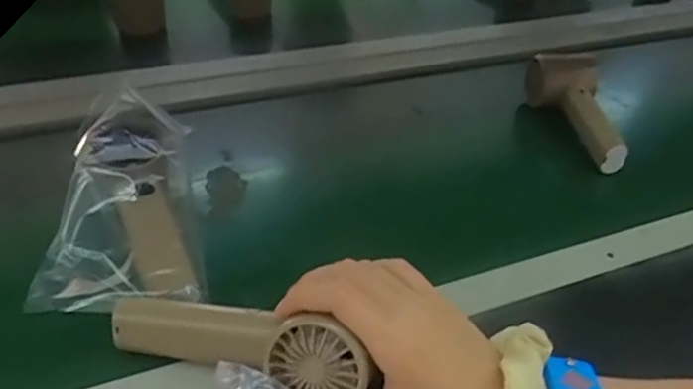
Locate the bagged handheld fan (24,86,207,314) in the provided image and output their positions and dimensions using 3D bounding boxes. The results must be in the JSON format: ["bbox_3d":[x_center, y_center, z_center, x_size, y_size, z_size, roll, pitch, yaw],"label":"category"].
[{"bbox_3d":[-0.158,0.001,0.440,0.102,0.048,0.178,-3,60,-12],"label":"bagged handheld fan"}]

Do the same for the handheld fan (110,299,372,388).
[{"bbox_3d":[-0.059,0.080,0.342,0.158,0.043,0.027,5,10,26],"label":"handheld fan"}]

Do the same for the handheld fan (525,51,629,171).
[{"bbox_3d":[0.219,-0.081,0.596,0.054,0.058,0.144,2,37,-4],"label":"handheld fan"}]

